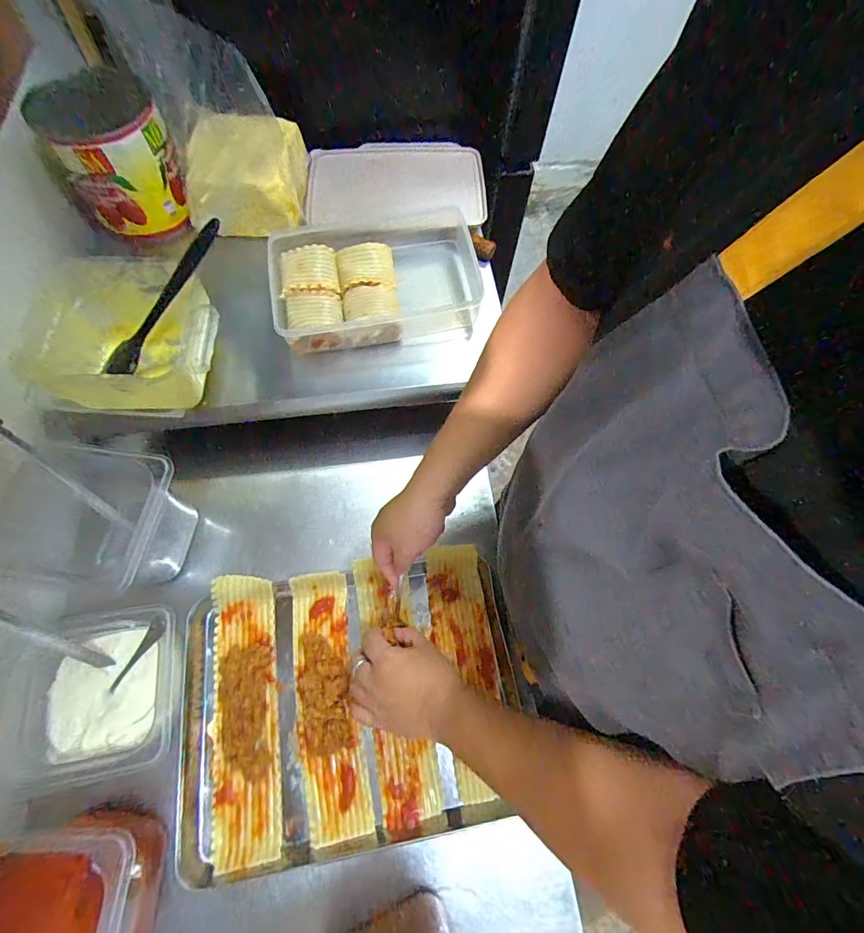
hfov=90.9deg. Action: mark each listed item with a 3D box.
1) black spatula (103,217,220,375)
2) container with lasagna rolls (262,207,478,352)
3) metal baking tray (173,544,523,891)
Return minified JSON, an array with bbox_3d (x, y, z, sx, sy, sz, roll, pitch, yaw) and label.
[{"bbox_3d":[-0.332,-0.209,0.530,0.022,0.023,0.226,36,92,13],"label":"black spatula"},{"bbox_3d":[-0.078,-0.285,0.646,0.315,0.059,0.213,-9,67,-6],"label":"container with lasagna rolls"},{"bbox_3d":[-0.102,0.283,0.534,0.408,0.041,0.312,-8,67,-5],"label":"metal baking tray"}]

